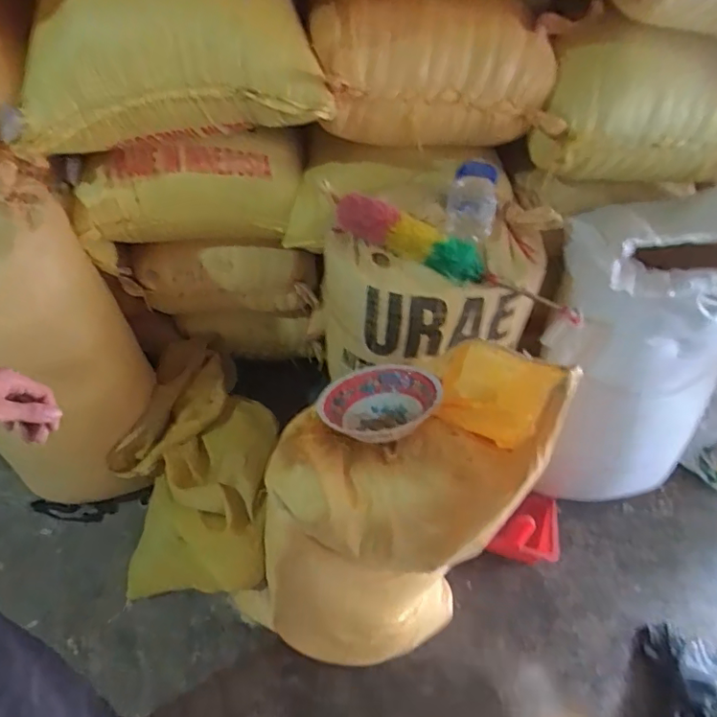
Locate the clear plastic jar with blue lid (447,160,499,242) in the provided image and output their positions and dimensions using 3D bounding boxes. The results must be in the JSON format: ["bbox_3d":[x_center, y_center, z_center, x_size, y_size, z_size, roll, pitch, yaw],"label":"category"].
[{"bbox_3d":[0.210,-0.291,0.987,0.092,0.074,0.153,11,52,4],"label":"clear plastic jar with blue lid"}]

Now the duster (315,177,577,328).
[{"bbox_3d":[0.159,-0.187,0.955,0.521,0.106,0.072,26,56,1],"label":"duster"}]

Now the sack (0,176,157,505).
[{"bbox_3d":[-0.697,0.015,1.181,0.363,0.712,0.378,30,58,22],"label":"sack"}]

